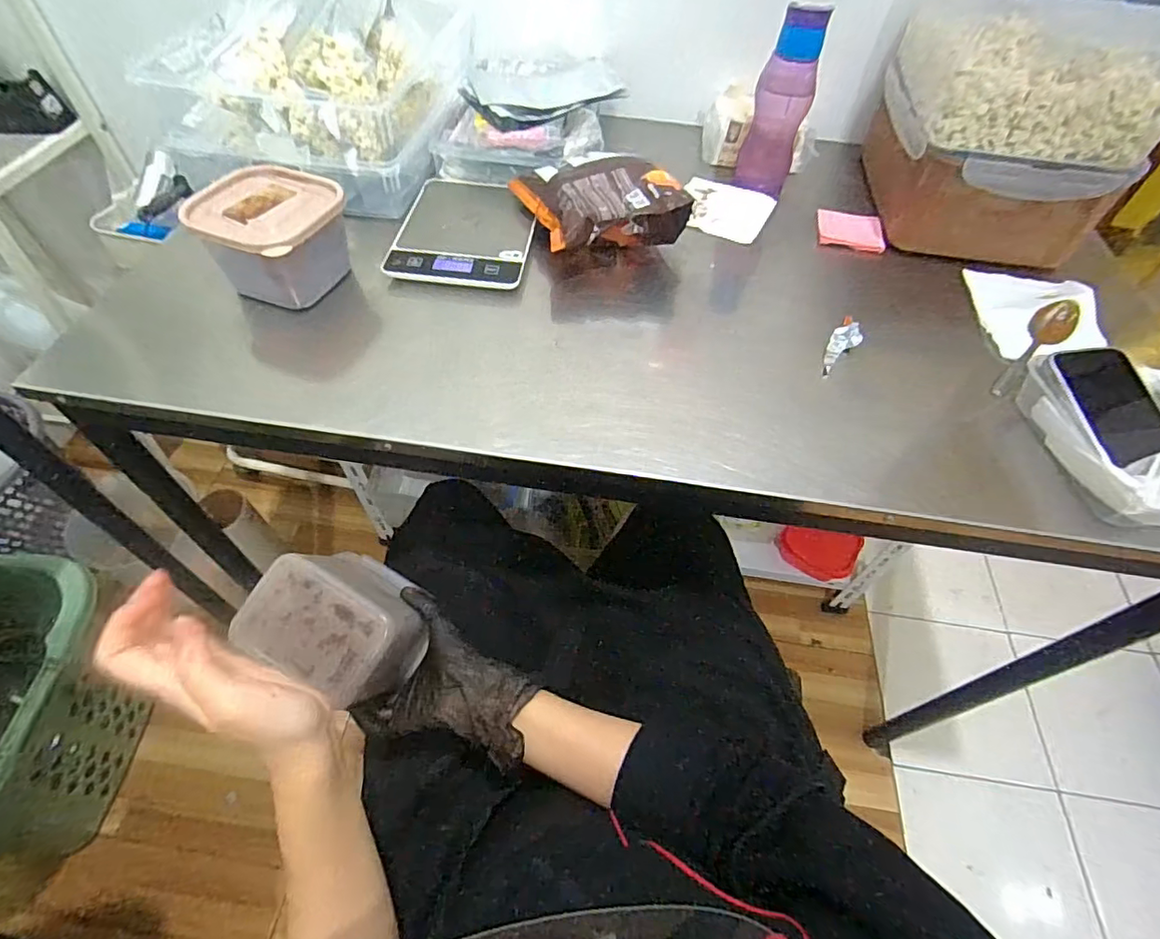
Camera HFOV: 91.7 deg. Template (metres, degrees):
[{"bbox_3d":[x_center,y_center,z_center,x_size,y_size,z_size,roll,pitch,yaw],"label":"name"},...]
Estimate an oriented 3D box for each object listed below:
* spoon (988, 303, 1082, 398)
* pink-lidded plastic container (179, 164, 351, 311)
[{"bbox_3d":[0.455,-0.125,0.566,0.153,0.030,0.035,-35,64,-25],"label":"spoon"},{"bbox_3d":[-0.302,-0.230,0.562,0.120,0.082,0.116,21,56,11],"label":"pink-lidded plastic container"}]

